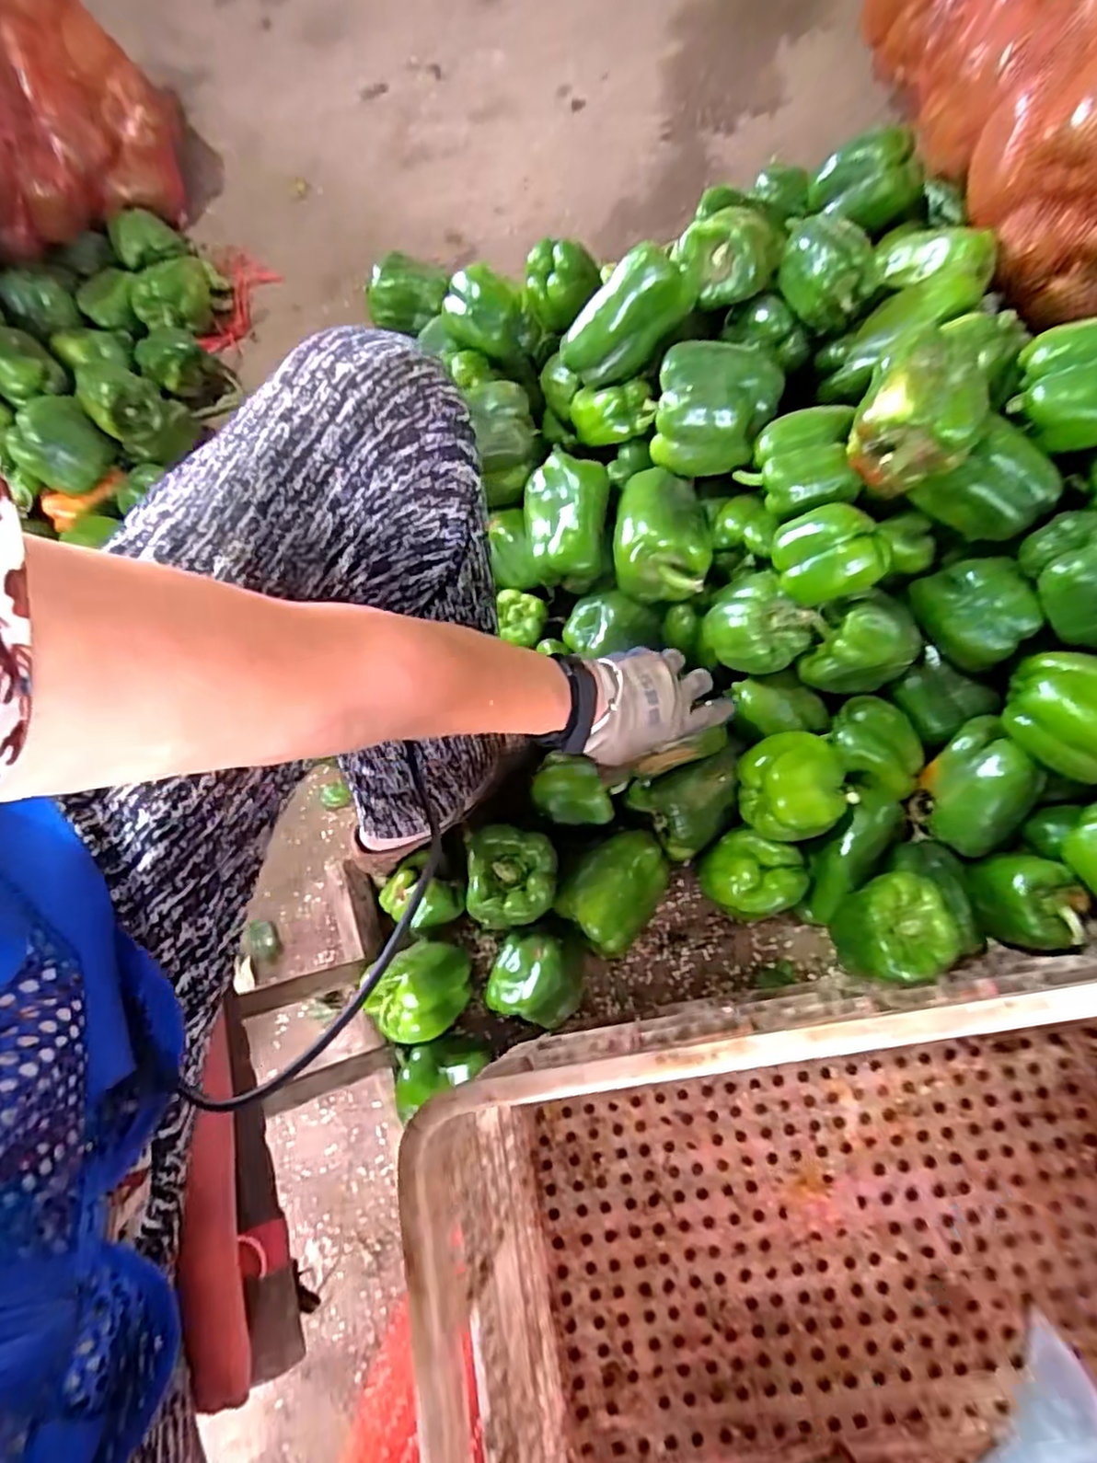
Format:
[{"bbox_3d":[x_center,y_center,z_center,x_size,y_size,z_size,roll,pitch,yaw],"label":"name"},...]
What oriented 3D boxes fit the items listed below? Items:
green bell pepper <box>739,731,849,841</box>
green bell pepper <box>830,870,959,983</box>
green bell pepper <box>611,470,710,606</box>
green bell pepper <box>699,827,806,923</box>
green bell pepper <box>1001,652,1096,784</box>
[{"bbox_3d":[0.210,0.047,0.577,0.077,0.069,0.087,-3,69,2],"label":"green bell pepper"},{"bbox_3d":[0.274,0.161,0.538,0.093,0.066,0.077,-29,71,-8],"label":"green bell pepper"},{"bbox_3d":[0.110,-0.191,0.636,0.085,0.070,0.121,7,70,5],"label":"green bell pepper"},{"bbox_3d":[0.184,0.139,0.623,0.086,0.087,0.073,26,73,12],"label":"green bell pepper"},{"bbox_3d":[0.419,-0.013,0.537,0.068,0.091,0.102,-37,72,-10],"label":"green bell pepper"}]

